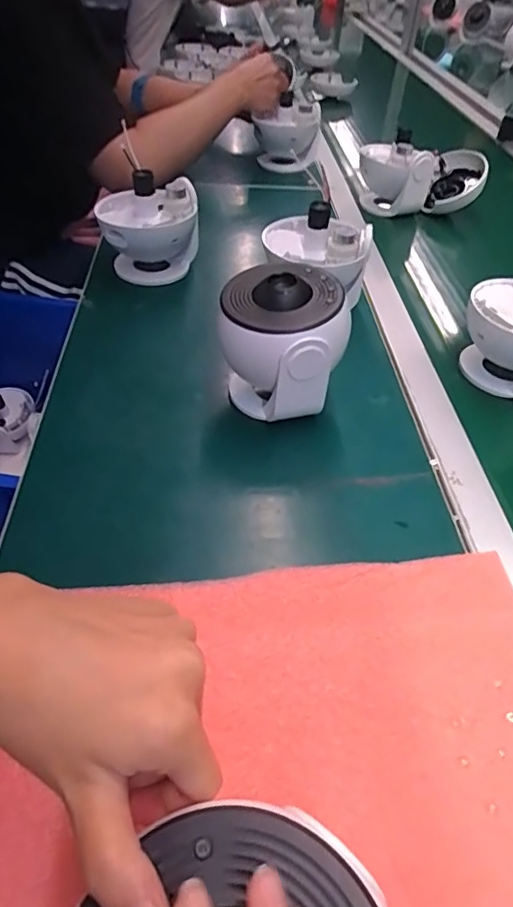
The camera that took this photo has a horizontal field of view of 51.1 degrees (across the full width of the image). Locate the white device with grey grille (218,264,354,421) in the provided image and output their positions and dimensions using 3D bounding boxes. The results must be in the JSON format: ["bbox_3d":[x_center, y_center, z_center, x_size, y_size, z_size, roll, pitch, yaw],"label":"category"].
[{"bbox_3d":[0.023,-0.096,0.487,0.111,0.116,0.099,7,45,4],"label":"white device with grey grille"}]

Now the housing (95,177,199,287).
[{"bbox_3d":[-0.133,-0.269,0.658,0.117,0.101,0.088,4,48,-7],"label":"housing"}]

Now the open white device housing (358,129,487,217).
[{"bbox_3d":[0.268,-0.441,0.855,0.189,0.099,0.086,-4,50,-14],"label":"open white device housing"}]

